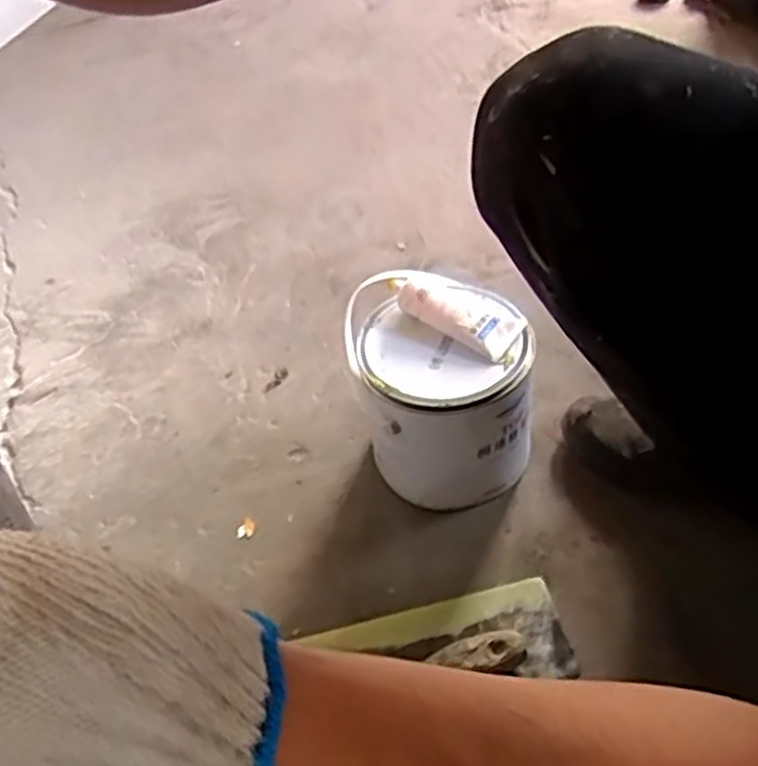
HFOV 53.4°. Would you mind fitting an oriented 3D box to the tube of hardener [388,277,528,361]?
[{"bbox_3d":[0.072,-0.072,0.684,0.118,0.031,0.060,26,56,29],"label":"tube of hardener"}]

